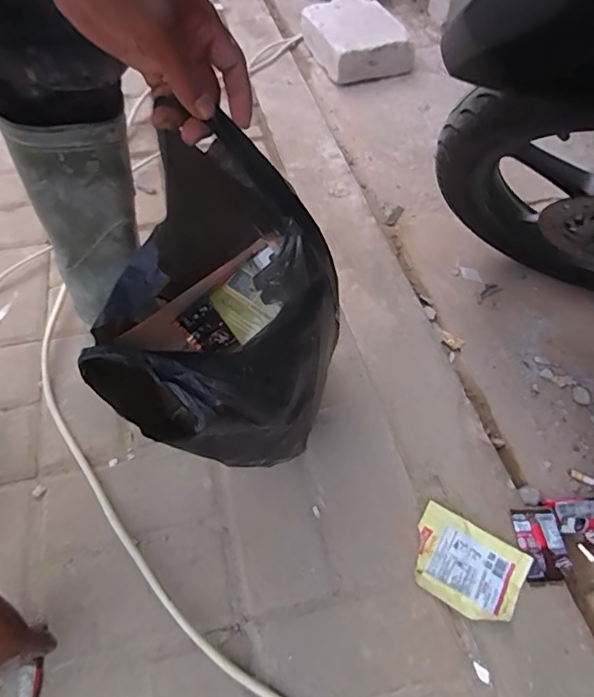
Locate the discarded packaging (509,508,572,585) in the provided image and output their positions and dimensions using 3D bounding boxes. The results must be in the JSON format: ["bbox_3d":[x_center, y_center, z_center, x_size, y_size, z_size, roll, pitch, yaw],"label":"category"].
[{"bbox_3d":[0.276,0.224,0.575,0.052,0.019,0.079,-3,55,-3],"label":"discarded packaging"}]

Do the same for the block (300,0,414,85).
[{"bbox_3d":[0.131,-0.739,1.205,0.192,0.088,0.279,-17,57,-14],"label":"block"}]

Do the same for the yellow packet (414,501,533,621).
[{"bbox_3d":[0.186,0.241,0.561,0.120,0.013,0.092,30,60,18],"label":"yellow packet"}]

